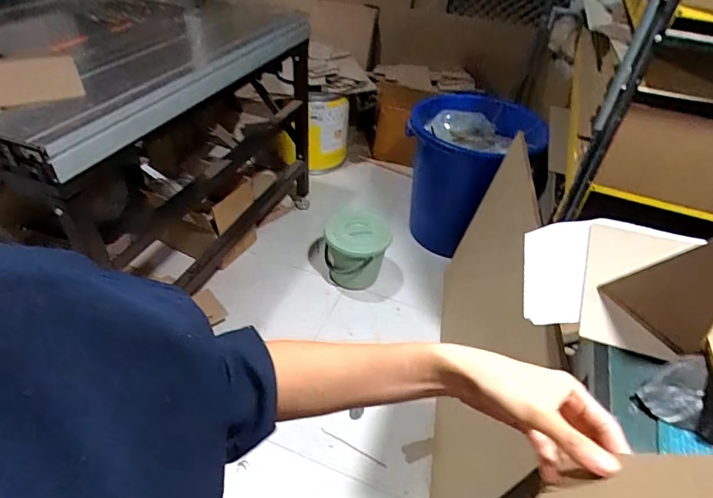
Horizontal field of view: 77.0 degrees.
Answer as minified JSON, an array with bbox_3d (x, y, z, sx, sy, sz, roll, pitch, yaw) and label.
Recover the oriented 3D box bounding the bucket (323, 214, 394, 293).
[{"bbox_3d":[0.005,-0.003,1.551,0.209,0.216,0.194,3,41,-3],"label":"bucket"}]

